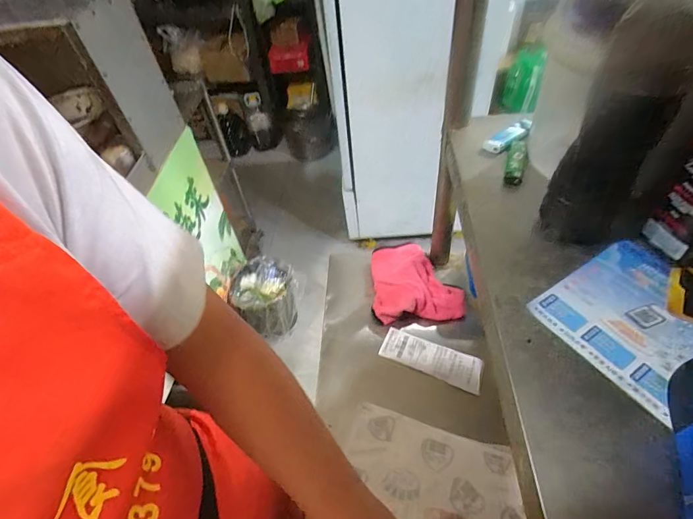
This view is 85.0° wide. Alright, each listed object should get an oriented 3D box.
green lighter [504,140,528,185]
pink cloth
[{"bbox_3d":[0.204,-0.116,0.454,0.023,0.014,0.076,11,51,15],"label":"green lighter"},{"bbox_3d":[0.127,0.040,0.699,0.160,0.042,0.167,-4,49,2],"label":"pink cloth"}]

